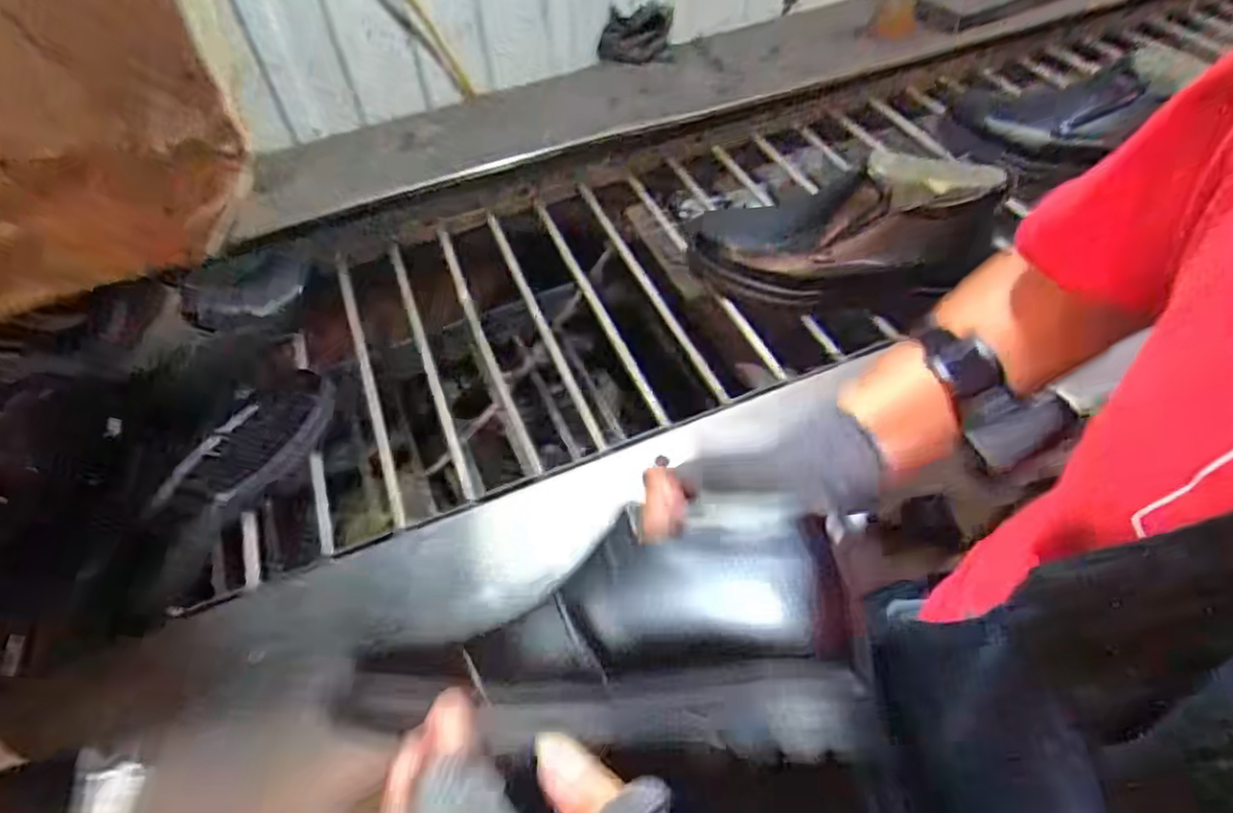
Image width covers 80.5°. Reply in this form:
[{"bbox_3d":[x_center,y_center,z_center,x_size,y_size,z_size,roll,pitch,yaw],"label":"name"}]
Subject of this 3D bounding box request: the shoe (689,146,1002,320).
[{"bbox_3d":[0.217,-0.168,0.731,0.279,0.148,0.091,12,54,14],"label":"shoe"}]

